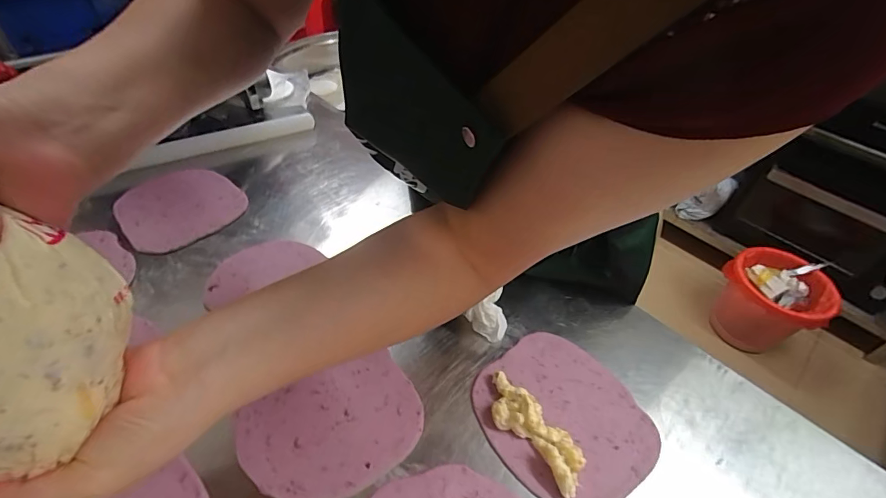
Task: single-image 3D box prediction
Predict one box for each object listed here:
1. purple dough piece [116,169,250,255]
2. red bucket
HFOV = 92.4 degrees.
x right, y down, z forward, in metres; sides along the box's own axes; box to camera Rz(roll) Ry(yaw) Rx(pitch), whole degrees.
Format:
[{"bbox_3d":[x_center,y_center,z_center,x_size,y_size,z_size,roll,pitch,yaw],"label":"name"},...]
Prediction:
[{"bbox_3d":[-0.333,-0.054,0.537,0.119,0.016,0.136,30,49,23],"label":"purple dough piece"},{"bbox_3d":[1.041,0.180,1.389,0.277,0.253,0.285,3,46,-3],"label":"red bucket"}]

